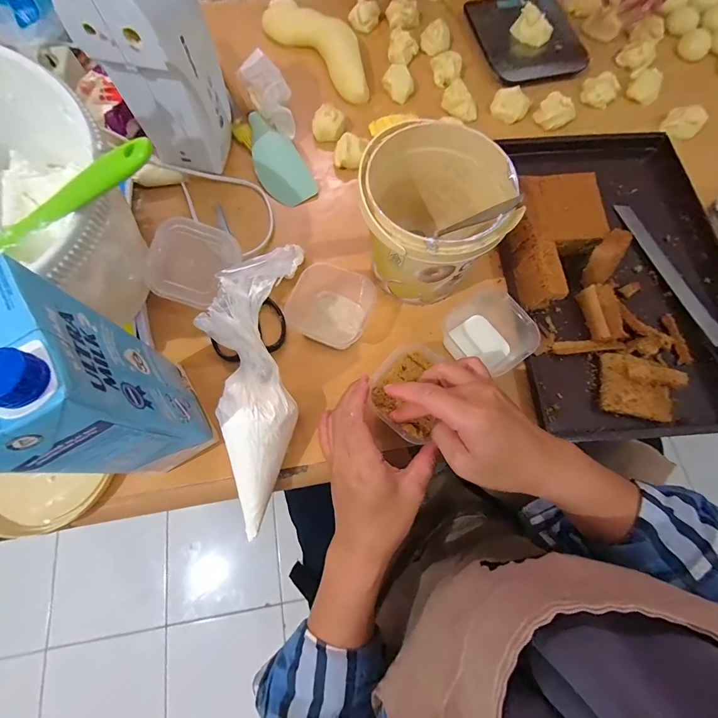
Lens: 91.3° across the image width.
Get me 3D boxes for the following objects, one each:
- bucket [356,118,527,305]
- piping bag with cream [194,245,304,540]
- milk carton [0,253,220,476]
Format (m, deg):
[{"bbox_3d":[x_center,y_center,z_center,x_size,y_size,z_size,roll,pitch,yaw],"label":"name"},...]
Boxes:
[{"bbox_3d":[0.067,-0.125,0.339,0.117,0.114,0.123,0,72,0],"label":"bucket"},{"bbox_3d":[-0.090,0.031,0.305,0.072,0.054,0.240,-1,91,-1],"label":"piping bag with cream"},{"bbox_3d":[-0.177,0.027,0.245,0.055,0.195,0.096,-32,75,-10],"label":"milk carton"}]

